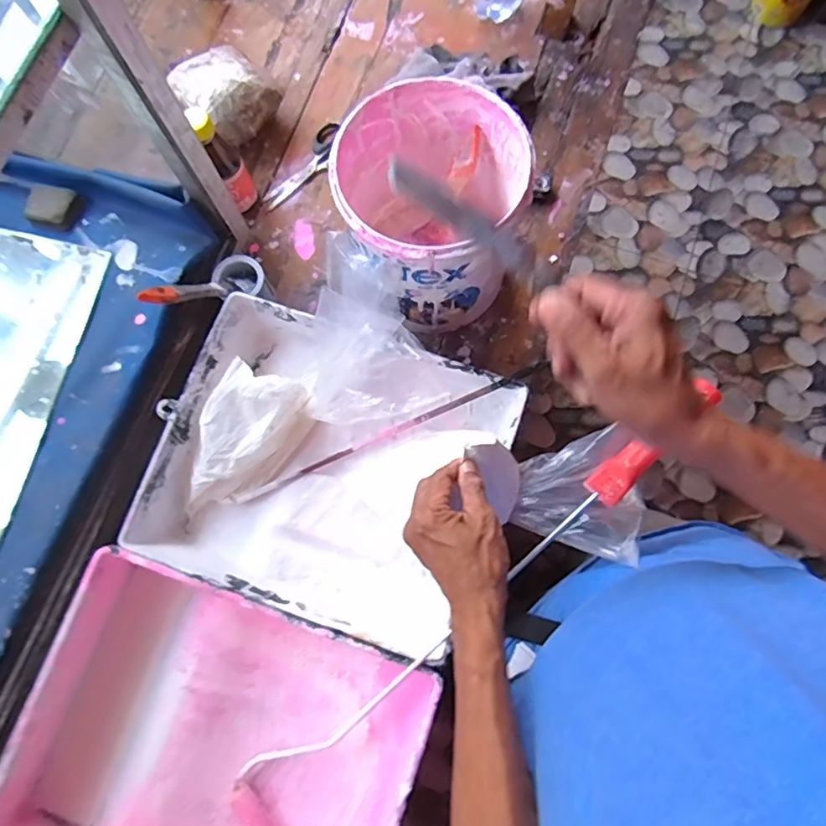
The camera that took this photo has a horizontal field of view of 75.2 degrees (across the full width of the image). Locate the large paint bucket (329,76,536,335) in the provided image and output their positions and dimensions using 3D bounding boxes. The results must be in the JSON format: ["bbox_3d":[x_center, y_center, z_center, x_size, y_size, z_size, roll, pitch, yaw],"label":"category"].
[{"bbox_3d":[0.014,-0.204,0.572,0.173,0.196,0.179,0,78,1],"label":"large paint bucket"}]

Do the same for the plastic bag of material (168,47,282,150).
[{"bbox_3d":[-0.231,-0.396,0.679,0.111,0.077,0.099,39,81,9],"label":"plastic bag of material"}]

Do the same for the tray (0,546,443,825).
[{"bbox_3d":[-0.181,0.321,0.523,0.349,0.092,0.272,20,79,5],"label":"tray"}]

